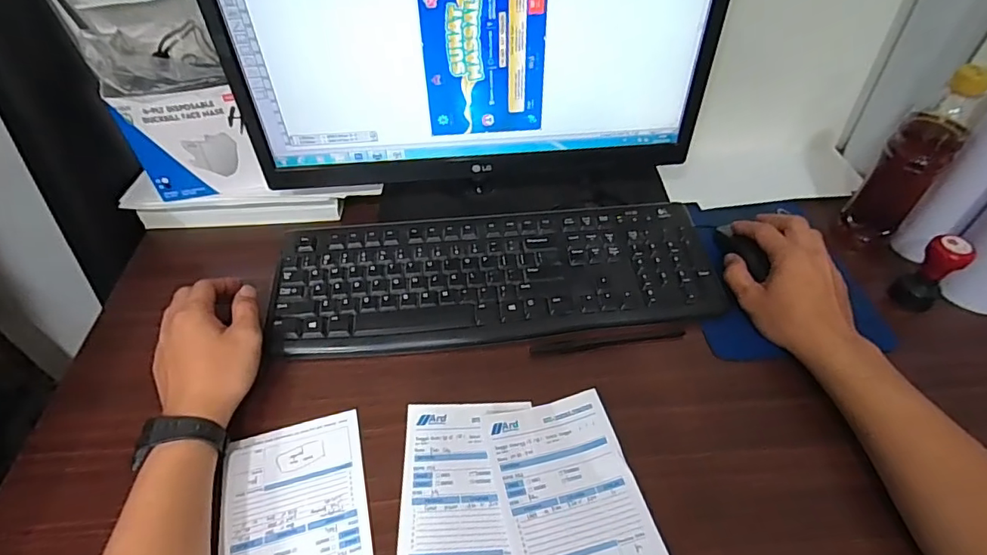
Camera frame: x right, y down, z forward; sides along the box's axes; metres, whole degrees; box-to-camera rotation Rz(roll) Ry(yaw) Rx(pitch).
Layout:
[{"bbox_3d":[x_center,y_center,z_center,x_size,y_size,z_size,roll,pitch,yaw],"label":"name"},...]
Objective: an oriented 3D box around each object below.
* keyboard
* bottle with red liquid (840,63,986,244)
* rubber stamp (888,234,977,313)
[{"bbox_3d":[0.002,-0.006,0.515,0.430,0.019,0.151,-5,50,-3],"label":"keyboard"},{"bbox_3d":[0.415,-0.118,0.501,0.051,0.176,0.055,-30,54,-25],"label":"bottle with red liquid"},{"bbox_3d":[0.414,-0.003,0.479,0.031,0.076,0.038,-27,53,-23],"label":"rubber stamp"}]

